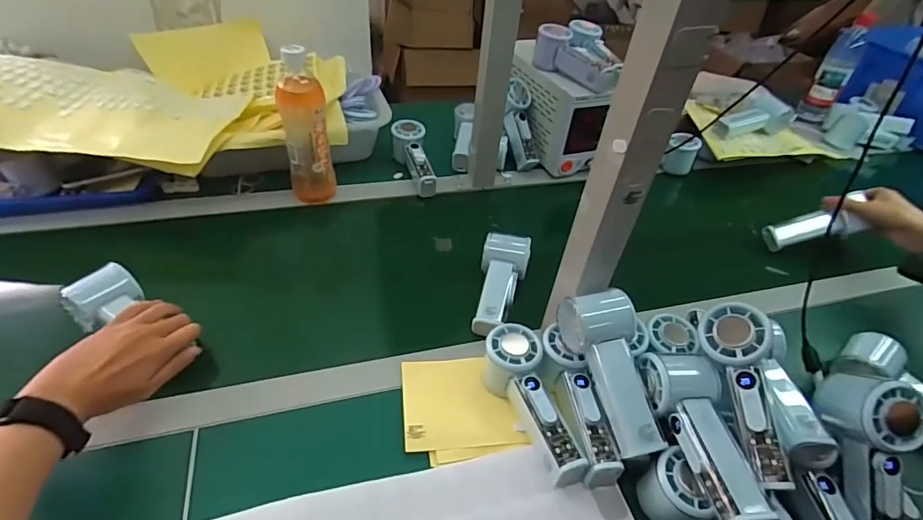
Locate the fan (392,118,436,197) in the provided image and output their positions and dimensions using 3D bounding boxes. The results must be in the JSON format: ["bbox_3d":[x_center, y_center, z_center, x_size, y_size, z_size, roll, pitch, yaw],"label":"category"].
[{"bbox_3d":[-0.076,-0.167,0.789,0.052,0.061,0.155,-12,62,-22],"label":"fan"}]

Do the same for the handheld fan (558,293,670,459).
[{"bbox_3d":[0.142,0.103,0.444,0.057,0.051,0.151,-7,66,-16],"label":"handheld fan"}]

